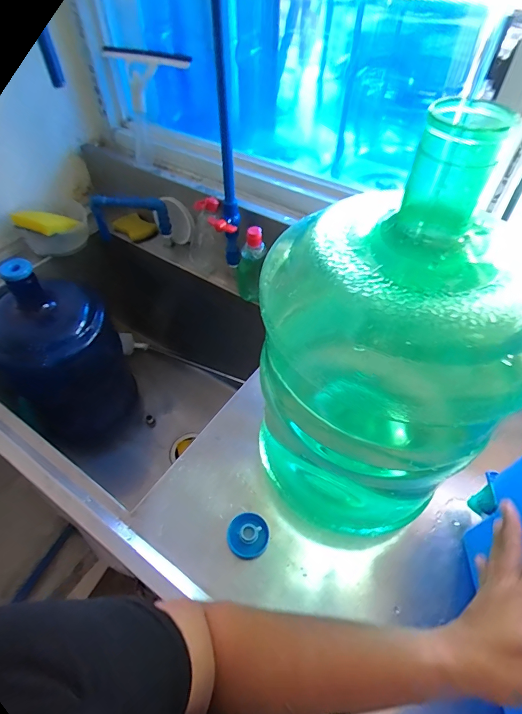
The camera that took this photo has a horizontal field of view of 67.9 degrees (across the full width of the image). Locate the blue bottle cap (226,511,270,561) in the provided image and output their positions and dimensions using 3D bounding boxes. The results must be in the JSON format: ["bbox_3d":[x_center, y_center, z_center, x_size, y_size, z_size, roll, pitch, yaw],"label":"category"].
[{"bbox_3d":[-0.018,0.244,0.531,0.056,0.018,0.057,0,51,0],"label":"blue bottle cap"}]

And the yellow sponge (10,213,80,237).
[{"bbox_3d":[-0.469,-0.291,0.854,0.043,0.046,0.156,20,18,15],"label":"yellow sponge"}]

